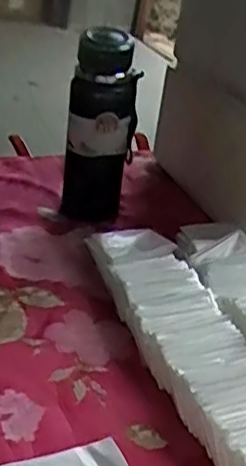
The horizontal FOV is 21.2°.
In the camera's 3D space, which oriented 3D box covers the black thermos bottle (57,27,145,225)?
[{"bbox_3d":[-0.026,-0.127,0.814,0.085,0.251,0.084,7,29,-5],"label":"black thermos bottle"}]

